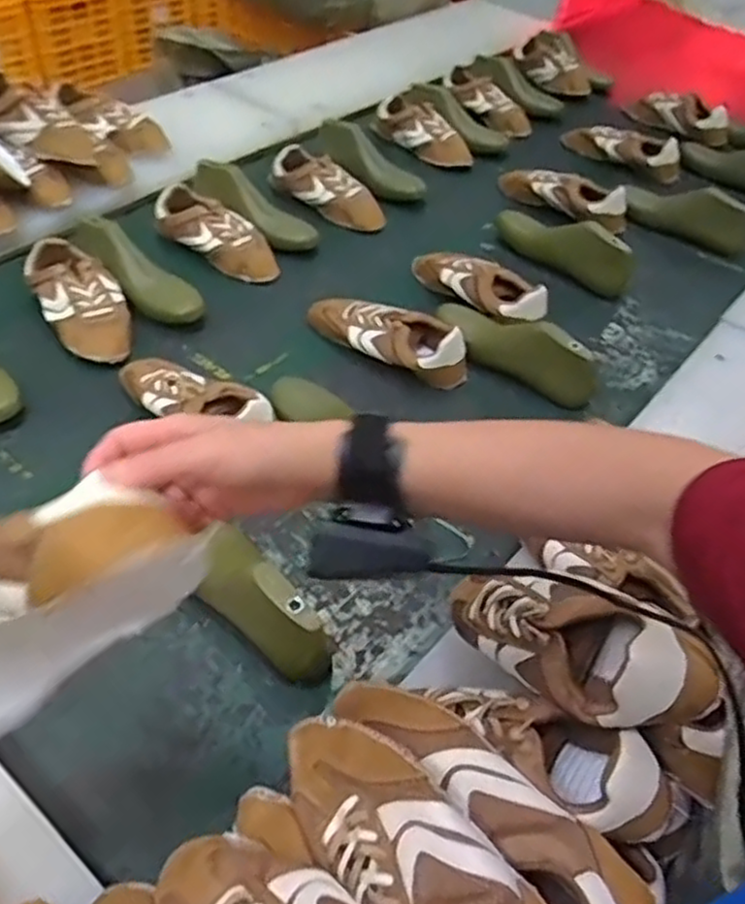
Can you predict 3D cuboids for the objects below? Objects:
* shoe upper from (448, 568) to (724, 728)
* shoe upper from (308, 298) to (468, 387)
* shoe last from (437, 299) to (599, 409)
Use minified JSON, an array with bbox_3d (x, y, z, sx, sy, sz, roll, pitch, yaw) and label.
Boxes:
[{"bbox_3d":[0.133,0.128,0.532,0.066,0.089,0.207,-37,31,-31],"label":"shoe upper"},{"bbox_3d":[0.017,-0.159,1.007,0.238,0.075,0.075,26,51,16],"label":"shoe upper"},{"bbox_3d":[0.197,-0.153,1.003,0.238,0.082,0.071,38,56,25],"label":"shoe last"}]

